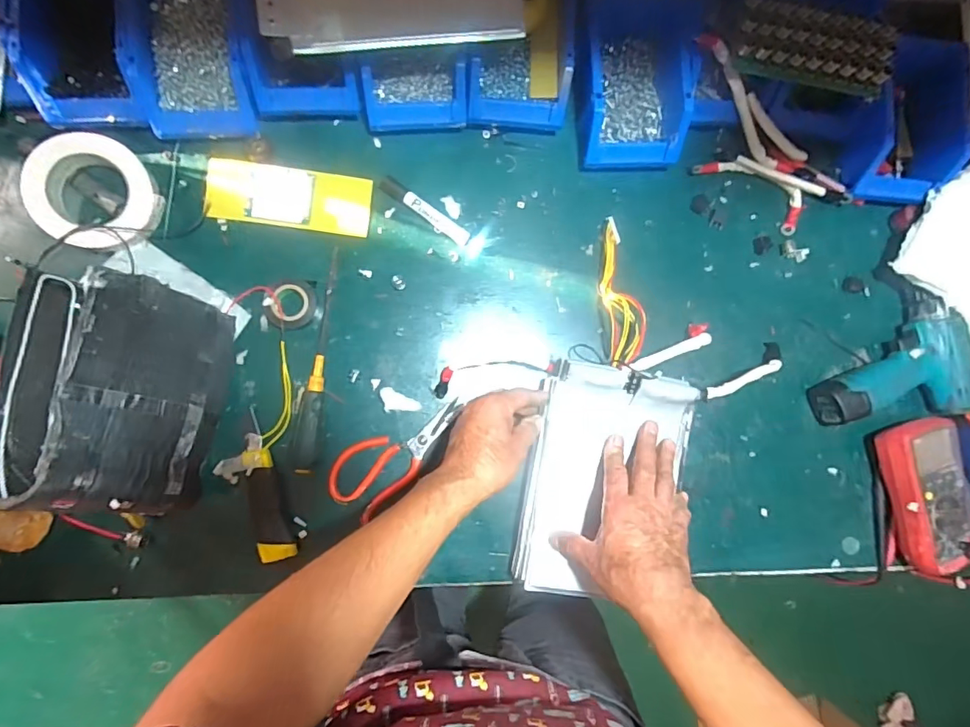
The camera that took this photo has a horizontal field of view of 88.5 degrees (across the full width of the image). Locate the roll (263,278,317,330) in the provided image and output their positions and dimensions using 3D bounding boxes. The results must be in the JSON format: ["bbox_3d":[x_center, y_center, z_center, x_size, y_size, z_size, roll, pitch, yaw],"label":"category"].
[{"bbox_3d":[-0.224,-0.069,0.577,0.054,0.023,0.059,0,86,-4],"label":"roll"}]

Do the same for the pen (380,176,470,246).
[{"bbox_3d":[-0.072,-0.186,0.601,0.125,0.013,0.019,36,84,-1],"label":"pen"}]

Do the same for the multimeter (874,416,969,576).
[{"bbox_3d":[0.524,0.157,0.587,0.092,0.047,0.180,-13,87,-5],"label":"multimeter"}]

